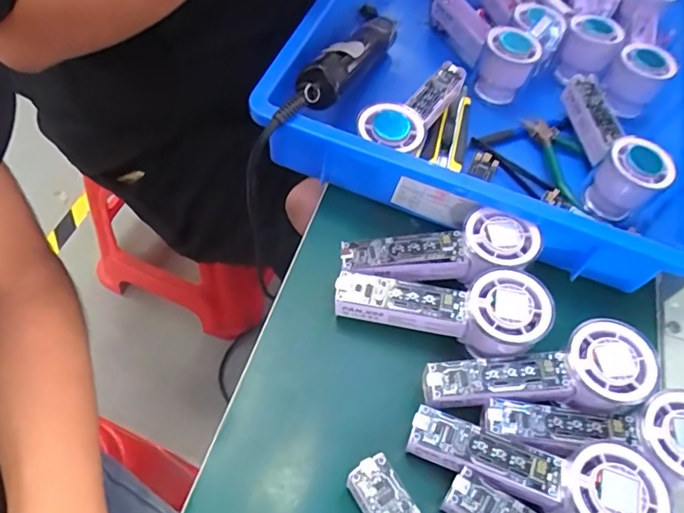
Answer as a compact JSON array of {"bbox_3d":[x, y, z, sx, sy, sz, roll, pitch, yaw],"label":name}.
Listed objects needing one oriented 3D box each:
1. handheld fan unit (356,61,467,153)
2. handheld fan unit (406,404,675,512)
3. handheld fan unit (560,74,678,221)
[{"bbox_3d":[0.068,-0.132,0.473,0.054,0.033,0.155,31,50,14],"label":"handheld fan unit"},{"bbox_3d":[0.113,0.131,0.320,0.145,0.035,0.053,18,56,3],"label":"handheld fan unit"},{"bbox_3d":[0.241,-0.108,0.489,0.046,0.058,0.147,-5,58,-12],"label":"handheld fan unit"}]

